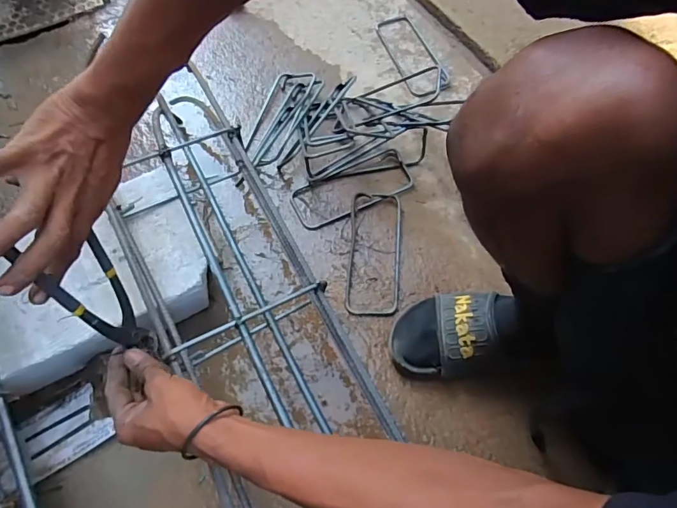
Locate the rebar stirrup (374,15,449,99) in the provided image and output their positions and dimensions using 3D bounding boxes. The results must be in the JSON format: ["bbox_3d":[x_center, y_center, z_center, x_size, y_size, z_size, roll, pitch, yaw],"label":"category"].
[{"bbox_3d":[0.136,-0.373,0.816,0.082,0.013,0.198,-15,68,-7],"label":"rebar stirrup"}]

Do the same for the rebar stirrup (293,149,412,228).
[{"bbox_3d":[0.022,-0.105,0.695,0.196,0.014,0.081,-24,69,-11],"label":"rebar stirrup"}]

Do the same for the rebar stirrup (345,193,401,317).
[{"bbox_3d":[0.054,-0.004,0.651,0.077,0.010,0.194,4,67,1],"label":"rebar stirrup"}]

